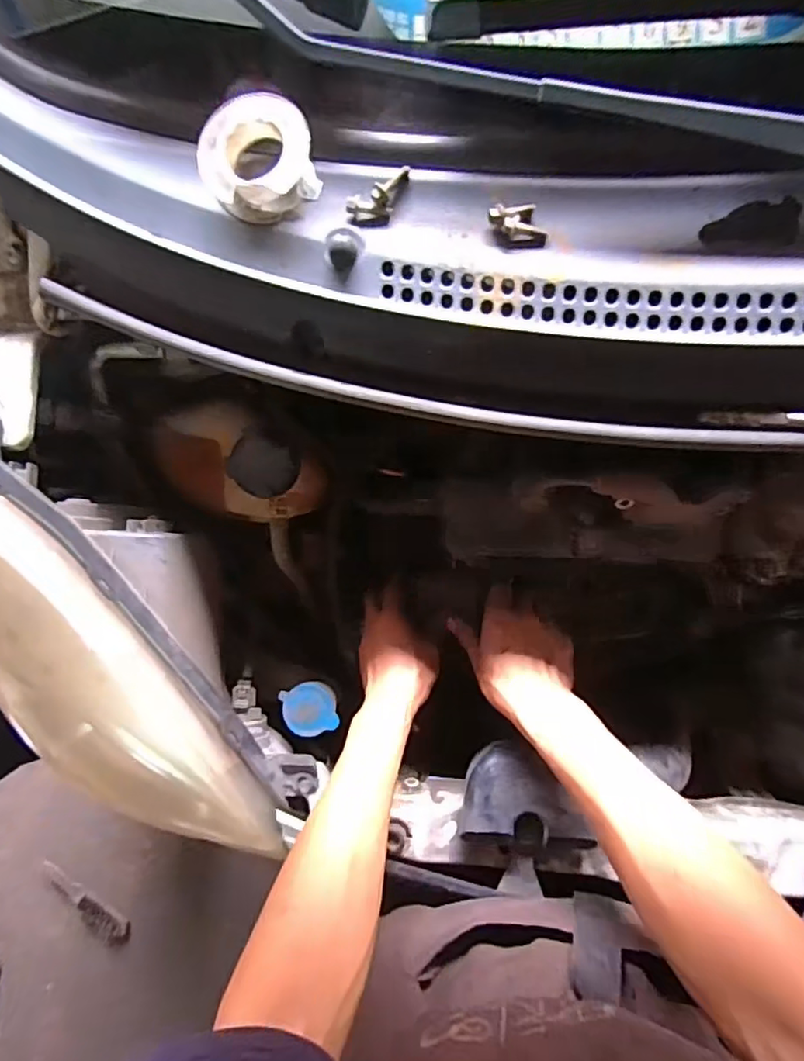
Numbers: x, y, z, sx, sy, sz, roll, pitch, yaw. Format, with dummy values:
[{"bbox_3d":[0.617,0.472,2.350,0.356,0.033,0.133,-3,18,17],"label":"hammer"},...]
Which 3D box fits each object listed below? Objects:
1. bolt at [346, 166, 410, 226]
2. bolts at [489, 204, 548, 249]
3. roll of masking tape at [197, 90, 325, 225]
[{"bbox_3d":[-0.011,-0.197,0.353,0.043,0.013,0.018,-31,85,4],"label":"bolt"},{"bbox_3d":[0.069,-0.179,0.348,0.033,0.016,0.020,-3,88,6],"label":"bolts"},{"bbox_3d":[-0.085,-0.223,0.355,0.064,0.027,0.063,0,88,6],"label":"roll of masking tape"}]

